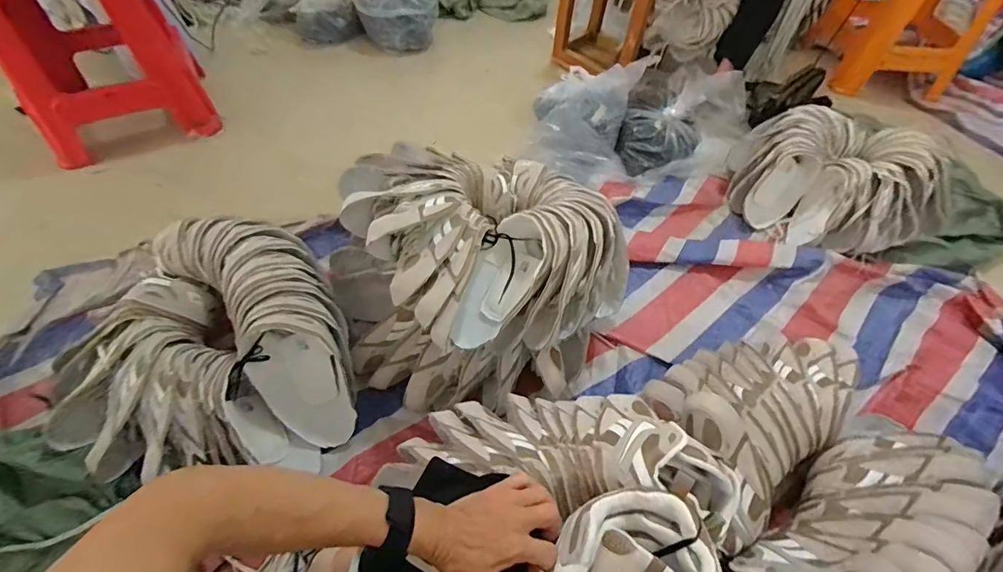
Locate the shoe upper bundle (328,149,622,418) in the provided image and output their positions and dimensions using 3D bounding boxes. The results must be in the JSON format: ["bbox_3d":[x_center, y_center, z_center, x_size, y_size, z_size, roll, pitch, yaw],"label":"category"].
[{"bbox_3d":[-0.039,-0.030,0.890,0.524,0.259,0.437,-19,57,-16],"label":"shoe upper bundle"}]

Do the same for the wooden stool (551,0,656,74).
[{"bbox_3d":[0.367,-0.877,1.516,0.209,0.387,0.327,-34,62,-24],"label":"wooden stool"}]

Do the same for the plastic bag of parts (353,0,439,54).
[{"bbox_3d":[-0.362,-0.969,1.599,0.282,0.244,0.189,-6,54,-7],"label":"plastic bag of parts"}]

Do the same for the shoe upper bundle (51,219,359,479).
[{"bbox_3d":[-0.503,0.109,0.840,0.477,0.184,0.424,6,54,2],"label":"shoe upper bundle"}]

